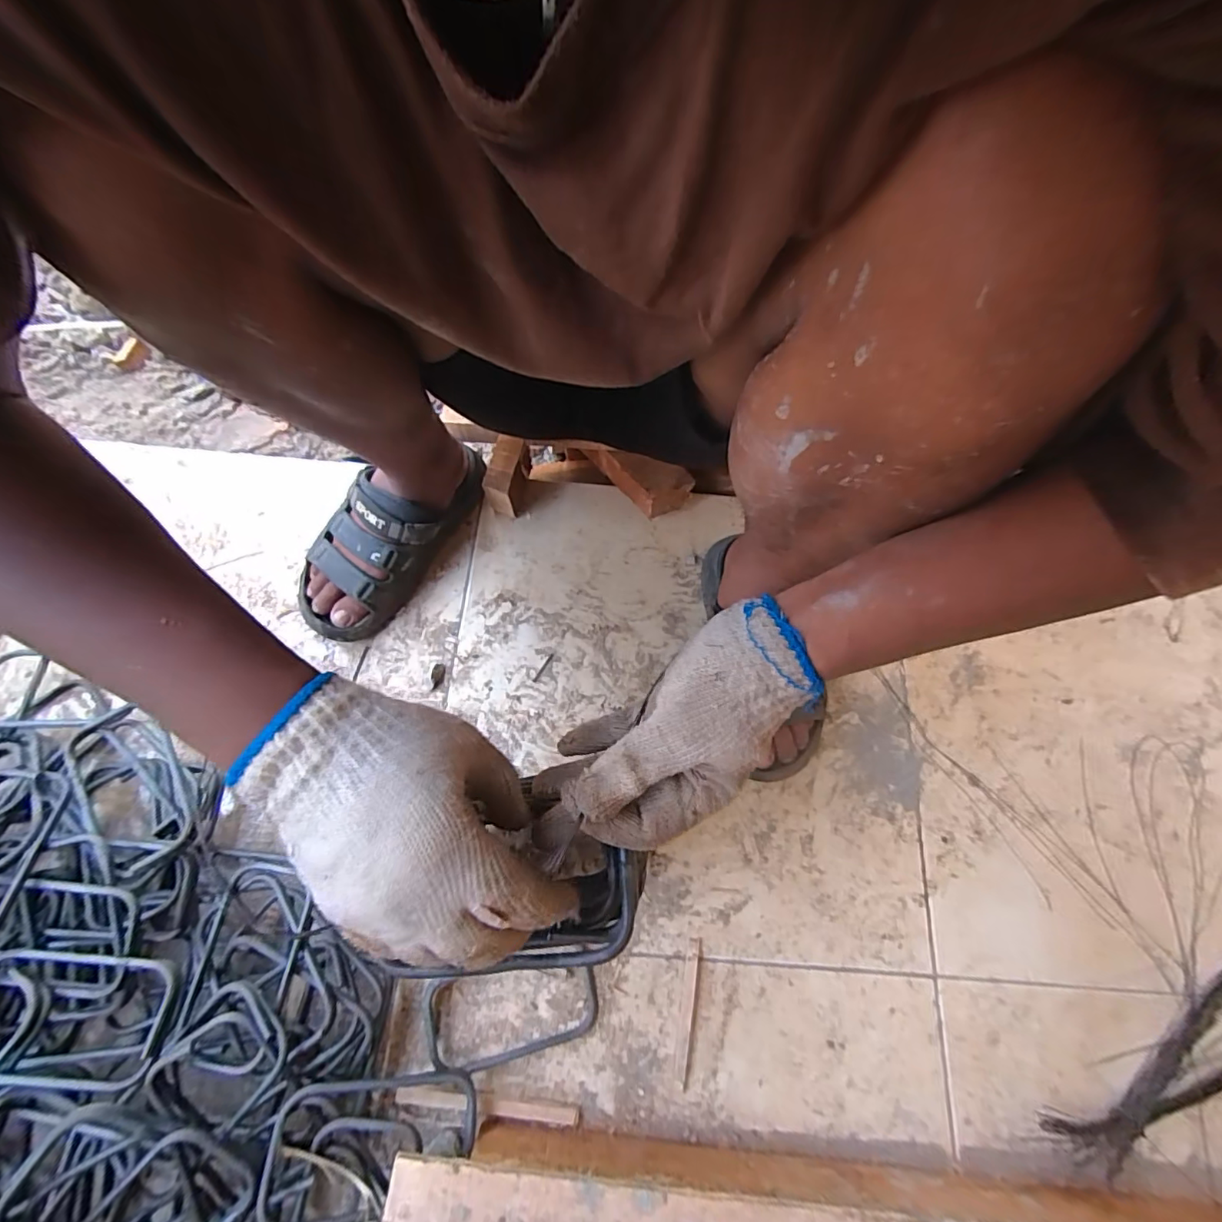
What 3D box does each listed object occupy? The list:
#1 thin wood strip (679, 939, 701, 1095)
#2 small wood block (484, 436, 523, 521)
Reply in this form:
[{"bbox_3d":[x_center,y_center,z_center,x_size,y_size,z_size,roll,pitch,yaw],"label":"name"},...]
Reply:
[{"bbox_3d":[0.071,0.359,0.462,0.008,0.004,0.114,10,70,1],"label":"thin wood strip"},{"bbox_3d":[-0.123,-0.157,0.600,0.035,0.060,0.074,8,70,0],"label":"small wood block"}]

